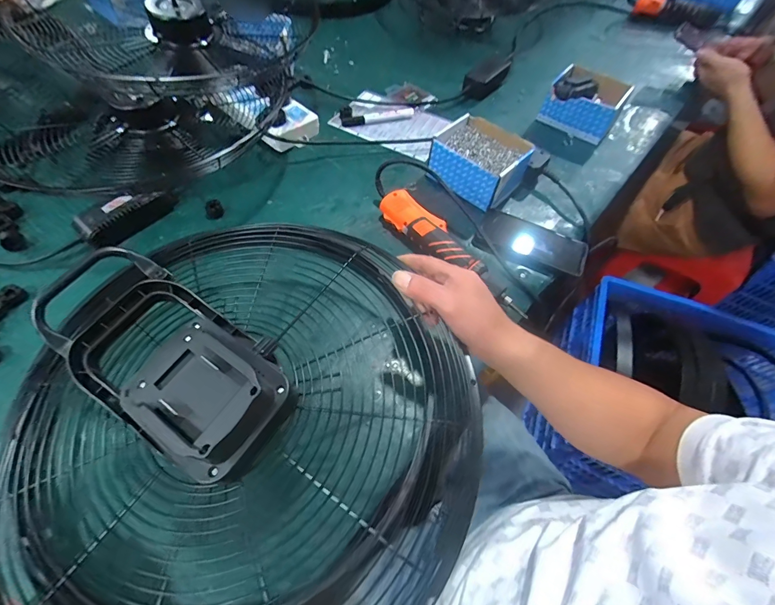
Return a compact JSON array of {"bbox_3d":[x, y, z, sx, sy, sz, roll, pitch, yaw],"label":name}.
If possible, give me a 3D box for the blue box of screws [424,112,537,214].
[{"bbox_3d":[0.153,-0.239,0.609,0.152,0.068,0.116,41,65,18],"label":"blue box of screws"}]

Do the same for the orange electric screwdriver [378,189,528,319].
[{"bbox_3d":[0.090,-0.072,0.518,0.053,0.050,0.263,-36,69,-22],"label":"orange electric screwdriver"}]

